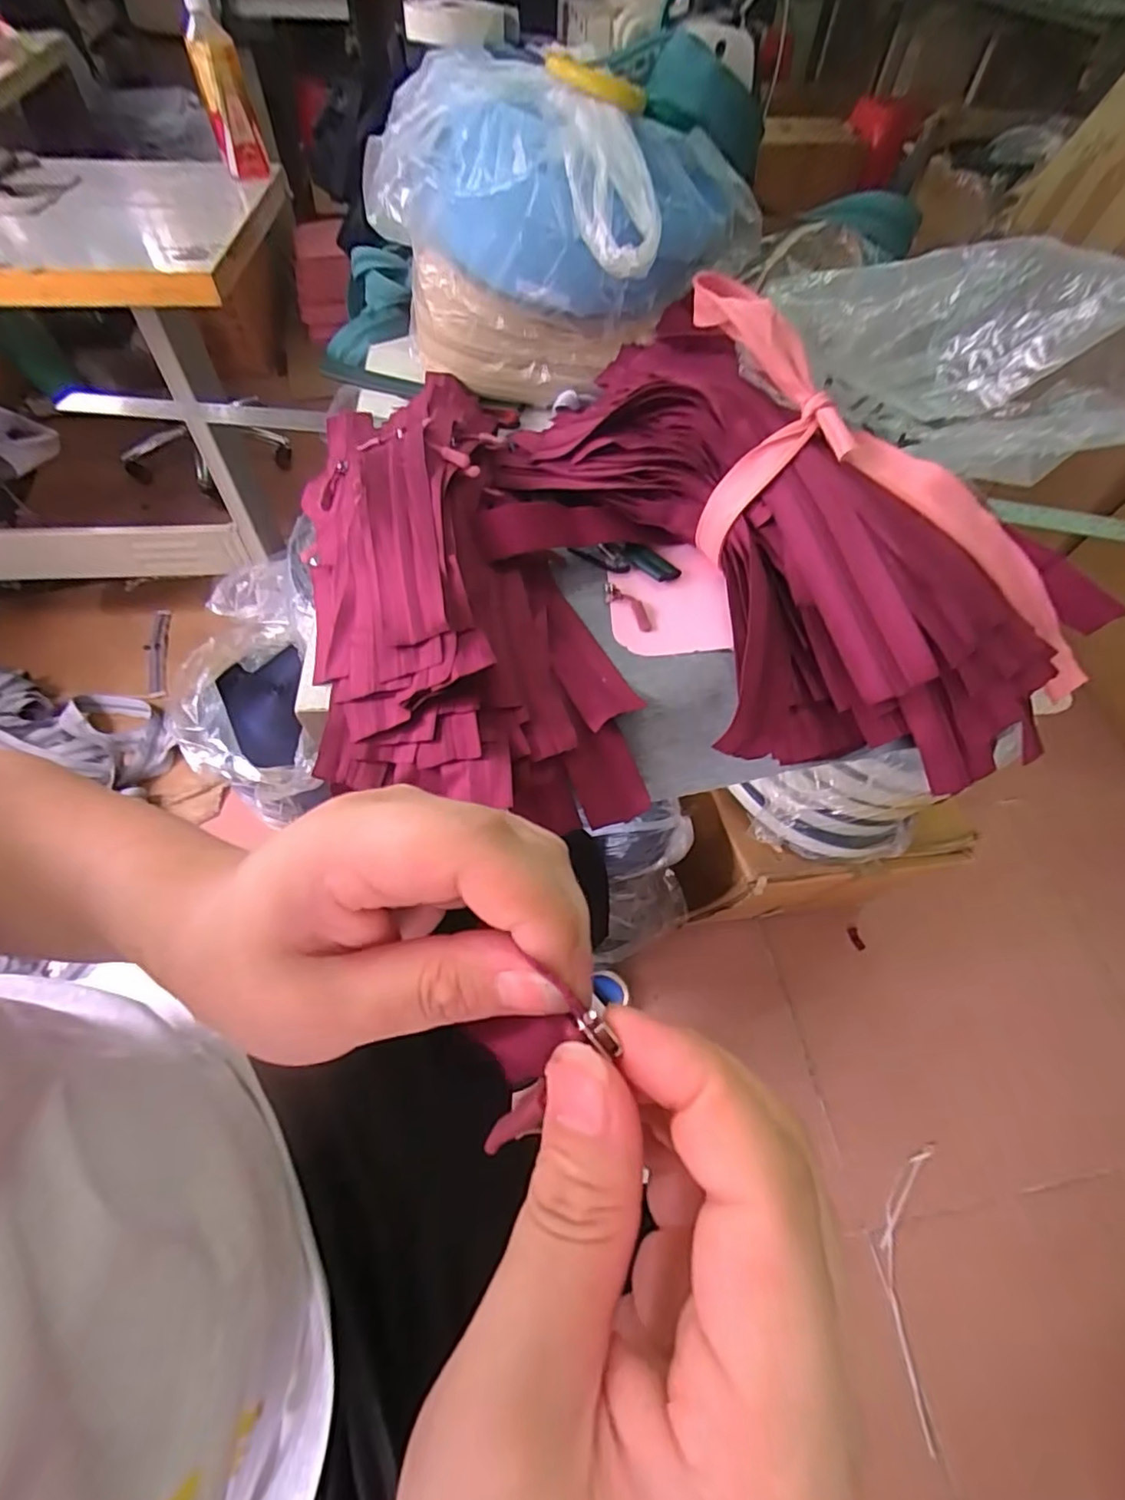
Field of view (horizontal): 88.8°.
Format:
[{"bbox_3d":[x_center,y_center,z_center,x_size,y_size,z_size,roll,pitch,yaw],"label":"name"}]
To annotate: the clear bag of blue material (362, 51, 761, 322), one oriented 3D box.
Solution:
[{"bbox_3d":[-0.021,-0.459,0.466,0.322,0.118,0.219,33,63,17],"label":"clear bag of blue material"}]

